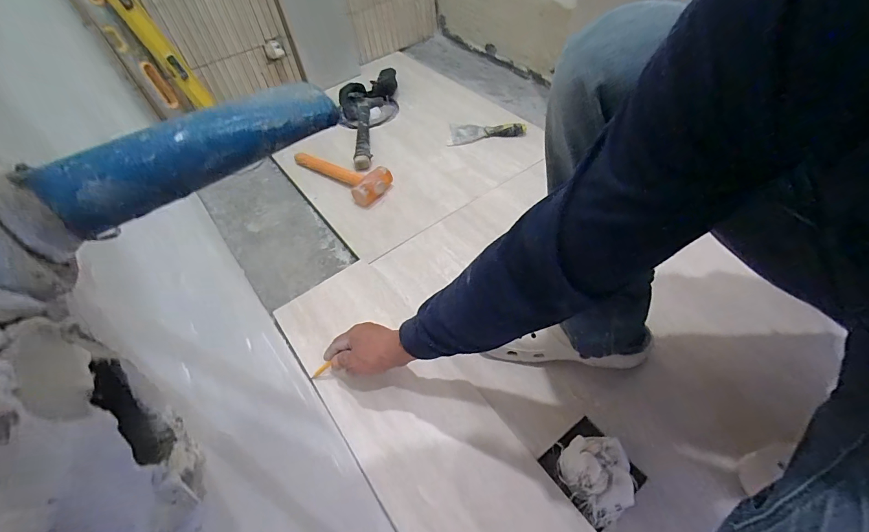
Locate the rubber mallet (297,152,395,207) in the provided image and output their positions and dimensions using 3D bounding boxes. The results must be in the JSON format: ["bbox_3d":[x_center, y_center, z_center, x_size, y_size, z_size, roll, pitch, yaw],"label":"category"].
[{"bbox_3d":[-0.233,-0.236,0.942,0.281,0.053,0.101,30,58,25],"label":"rubber mallet"}]

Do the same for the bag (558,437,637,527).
[{"bbox_3d":[0.215,0.268,0.501,0.085,0.042,0.092,-26,53,-17],"label":"bag"}]

